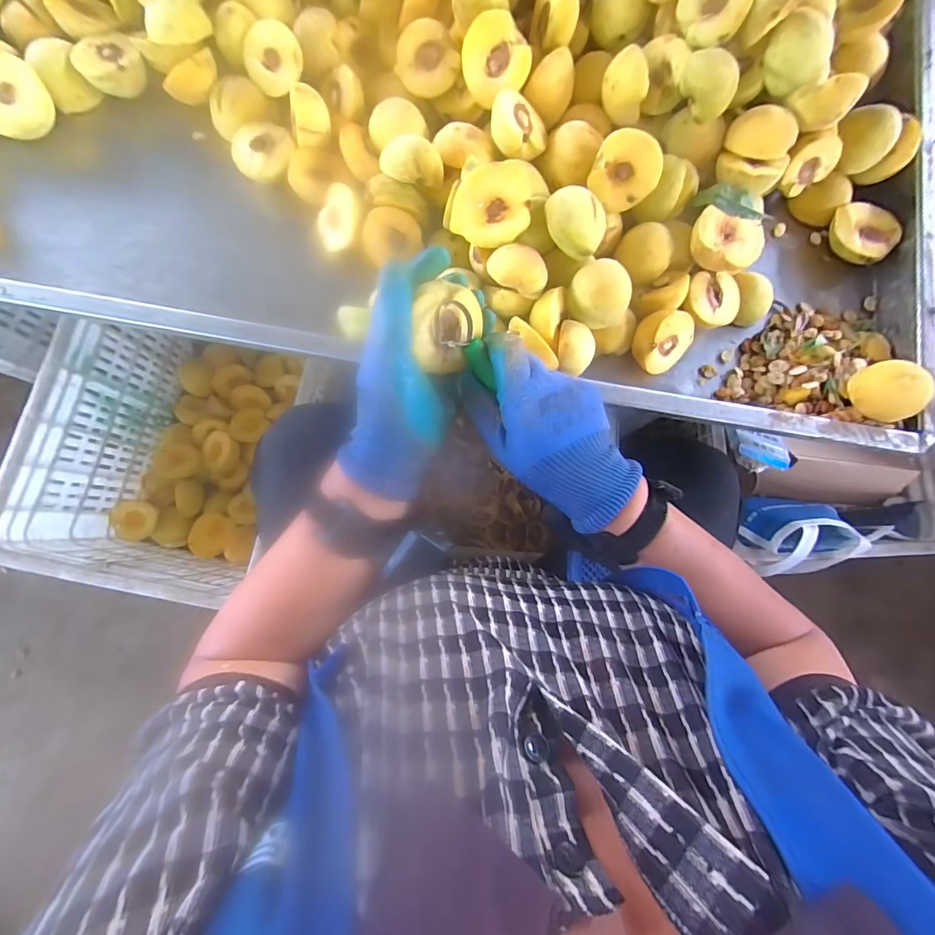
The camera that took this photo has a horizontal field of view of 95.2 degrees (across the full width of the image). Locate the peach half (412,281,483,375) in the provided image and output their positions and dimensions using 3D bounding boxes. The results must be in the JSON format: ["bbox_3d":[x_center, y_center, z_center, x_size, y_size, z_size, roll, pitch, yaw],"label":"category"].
[{"bbox_3d":[-0.021,-0.104,0.319,0.052,0.033,0.059,7,106,-32],"label":"peach half"}]

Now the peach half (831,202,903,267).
[{"bbox_3d":[0.484,-0.286,0.524,0.064,0.030,0.076,-34,77,15],"label":"peach half"}]

